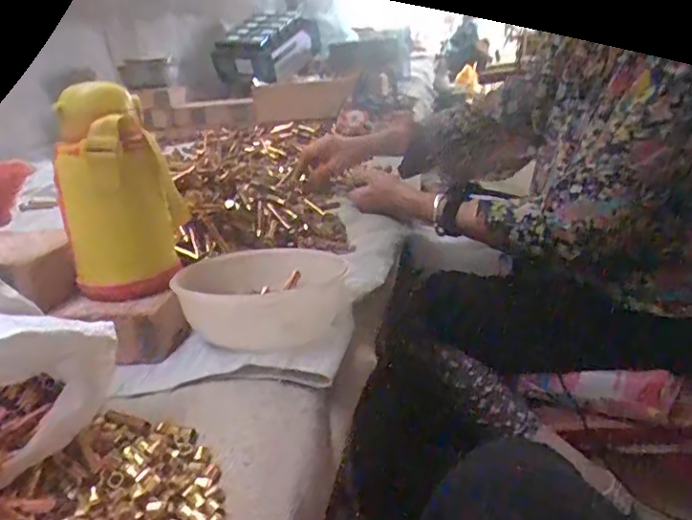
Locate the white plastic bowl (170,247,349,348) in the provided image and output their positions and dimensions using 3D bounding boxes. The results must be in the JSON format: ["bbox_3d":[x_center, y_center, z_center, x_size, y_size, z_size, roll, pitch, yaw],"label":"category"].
[{"bbox_3d":[-0.080,0.032,0.519,0.136,0.060,0.133,-4,23,2],"label":"white plastic bowl"}]

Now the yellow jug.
[{"bbox_3d":[-0.208,-0.060,0.501,0.092,0.179,0.072,-3,23,4],"label":"yellow jug"}]

